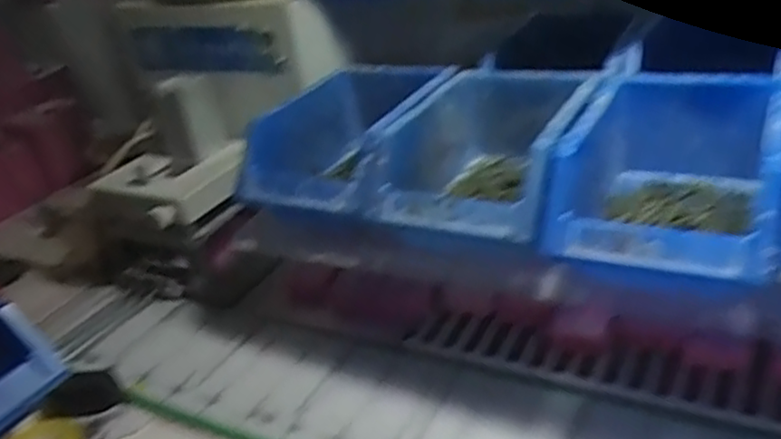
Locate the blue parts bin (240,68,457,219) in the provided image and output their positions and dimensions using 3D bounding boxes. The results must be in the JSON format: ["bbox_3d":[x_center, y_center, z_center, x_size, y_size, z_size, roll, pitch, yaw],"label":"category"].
[{"bbox_3d":[-0.025,-0.071,0.574,0.125,0.073,0.190,9,32,28],"label":"blue parts bin"}]

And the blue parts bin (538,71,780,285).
[{"bbox_3d":[0.180,-0.029,0.446,0.126,0.073,0.178,6,31,25],"label":"blue parts bin"}]

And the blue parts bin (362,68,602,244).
[{"bbox_3d":[0.078,-0.048,0.509,0.123,0.075,0.187,9,32,28],"label":"blue parts bin"}]

